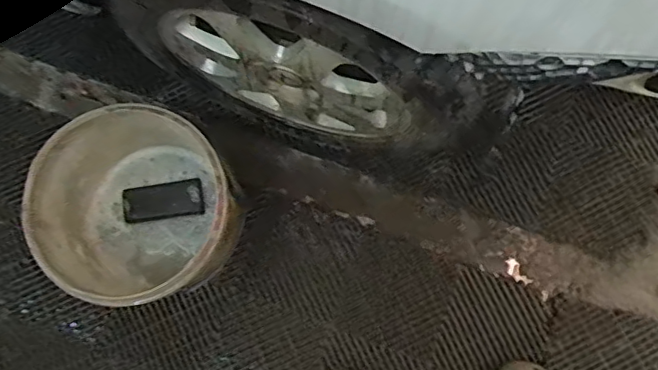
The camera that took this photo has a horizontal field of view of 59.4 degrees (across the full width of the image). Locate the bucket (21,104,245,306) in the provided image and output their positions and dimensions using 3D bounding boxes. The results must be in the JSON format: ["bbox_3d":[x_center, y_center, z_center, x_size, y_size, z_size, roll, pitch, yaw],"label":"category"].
[{"bbox_3d":[-0.308,0.054,1.004,0.280,0.324,0.293,0,79,0],"label":"bucket"}]

